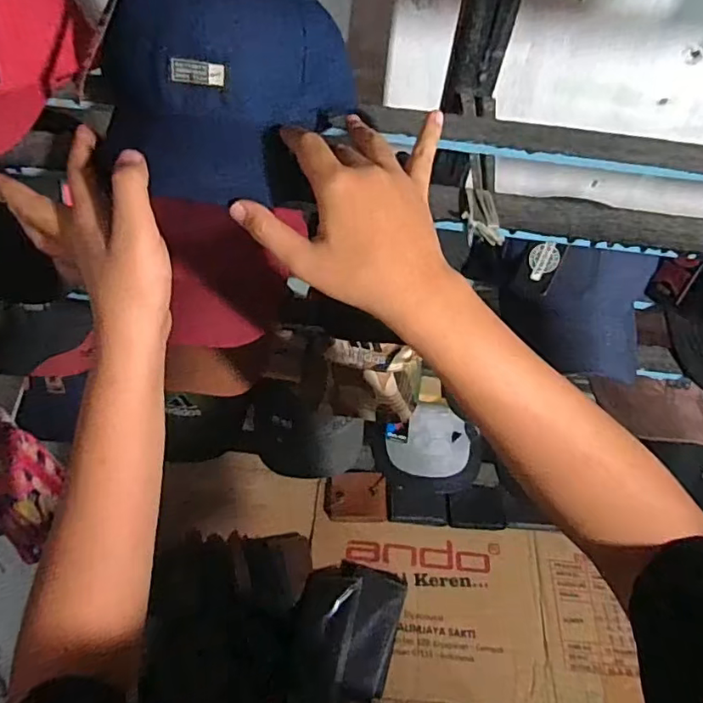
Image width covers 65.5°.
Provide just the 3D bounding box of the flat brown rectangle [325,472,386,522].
[{"bbox_3d":[0.009,0.282,1.074,0.118,0.029,0.092,2,50,-4],"label":"flat brown rectangle"}]

